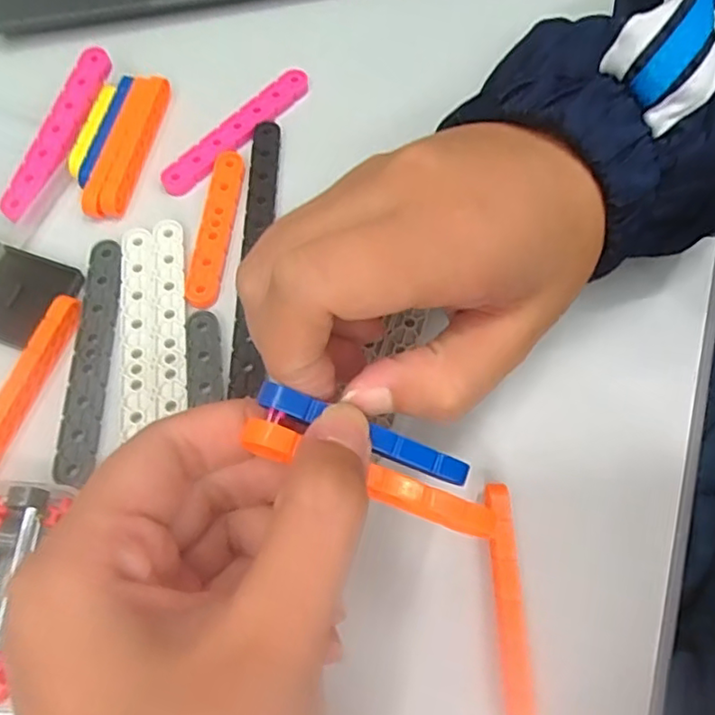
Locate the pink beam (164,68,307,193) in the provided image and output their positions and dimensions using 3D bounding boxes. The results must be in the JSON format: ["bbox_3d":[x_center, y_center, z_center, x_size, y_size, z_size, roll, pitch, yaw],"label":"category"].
[{"bbox_3d":[-0.054,-0.104,0.273,0.014,0.004,0.085,39,71,15],"label":"pink beam"}]

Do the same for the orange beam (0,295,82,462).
[{"bbox_3d":[-0.121,0.010,0.220,0.009,0.008,0.072,16,67,6],"label":"orange beam"}]

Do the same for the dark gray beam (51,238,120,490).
[{"bbox_3d":[-0.100,-0.002,0.228,0.014,0.004,0.097,-1,66,-1],"label":"dark gray beam"}]

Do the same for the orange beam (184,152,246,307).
[{"bbox_3d":[-0.059,-0.055,0.253,0.013,0.004,0.074,5,66,1],"label":"orange beam"}]

